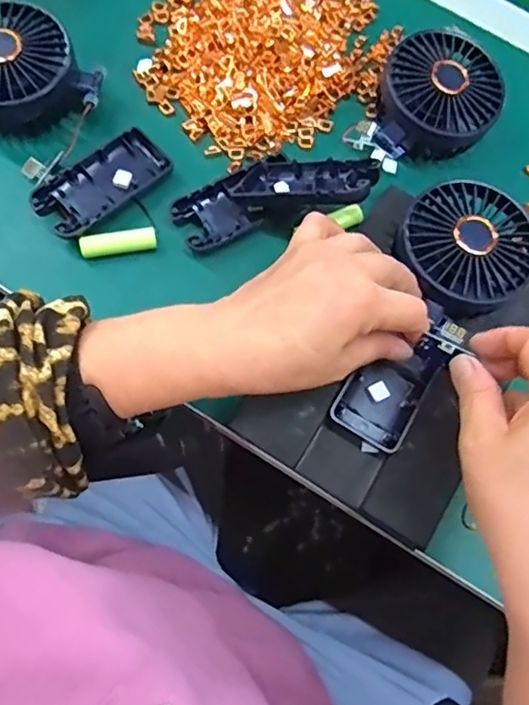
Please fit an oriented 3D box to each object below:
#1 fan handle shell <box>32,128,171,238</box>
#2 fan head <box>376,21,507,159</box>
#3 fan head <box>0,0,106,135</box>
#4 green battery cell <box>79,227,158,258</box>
[{"bbox_3d":[-0.111,-0.116,0.384,0.046,0.016,0.091,43,74,9],"label":"fan handle shell"},{"bbox_3d":[0.125,-0.183,0.409,0.083,0.048,0.092,6,72,-3],"label":"fan head"},{"bbox_3d":[-0.168,-0.198,0.388,0.092,0.046,0.079,-18,75,-10],"label":"fan head"},{"bbox_3d":[-0.098,-0.074,0.374,0.050,0.013,0.011,-11,74,-8],"label":"green battery cell"}]

